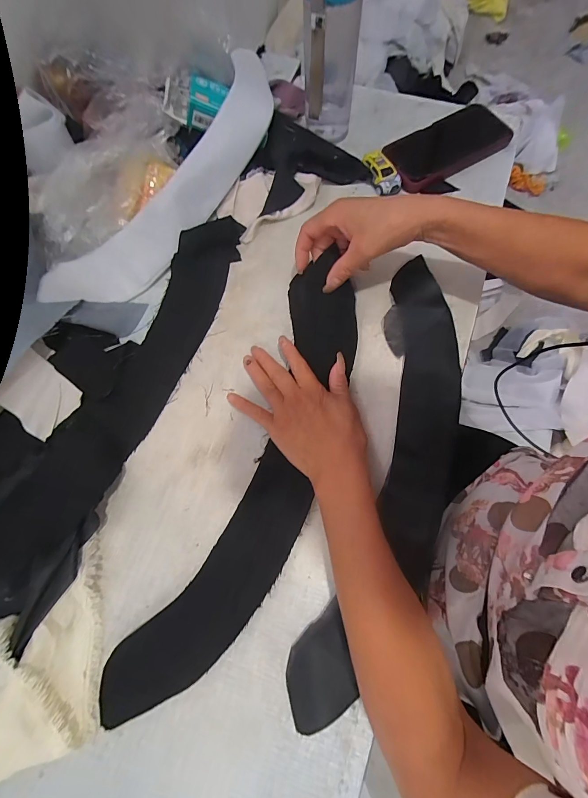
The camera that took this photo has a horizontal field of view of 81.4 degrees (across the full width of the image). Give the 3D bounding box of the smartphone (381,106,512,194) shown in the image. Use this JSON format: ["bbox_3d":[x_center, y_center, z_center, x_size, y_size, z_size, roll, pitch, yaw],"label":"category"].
[{"bbox_3d":[0.204,-0.341,0.458,0.177,0.015,0.084,-31,74,-7],"label":"smartphone"}]

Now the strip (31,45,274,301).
[{"bbox_3d":[-0.134,-0.282,0.430,0.095,0.050,0.441,29,76,11],"label":"strip"}]

